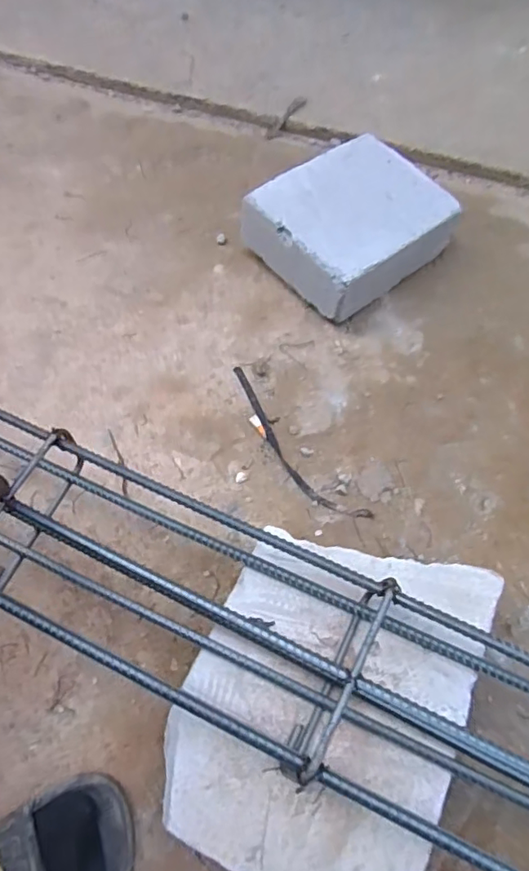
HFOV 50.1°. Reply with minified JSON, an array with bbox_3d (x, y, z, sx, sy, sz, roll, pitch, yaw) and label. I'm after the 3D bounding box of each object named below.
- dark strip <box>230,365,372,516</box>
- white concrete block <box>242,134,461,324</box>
[{"bbox_3d":[0.026,0.011,0.604,0.037,0.008,0.220,-36,68,-14],"label":"dark strip"},{"bbox_3d":[0.099,-0.250,0.681,0.205,0.086,0.171,-39,69,-15],"label":"white concrete block"}]

